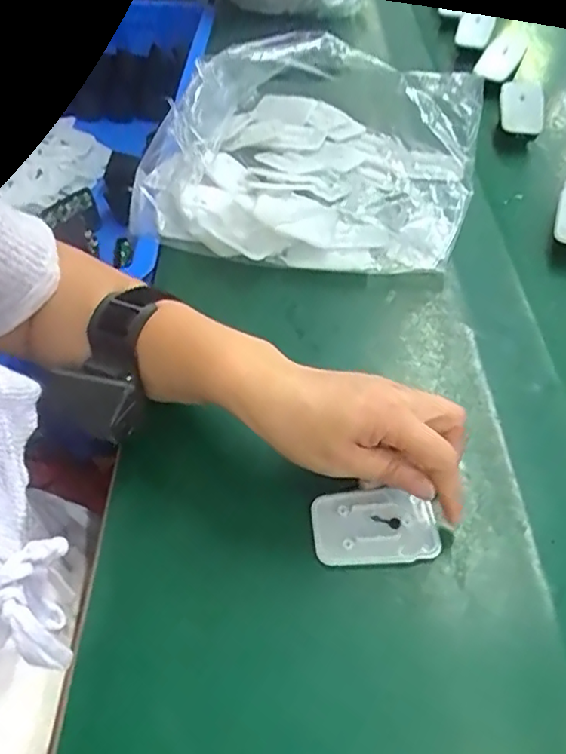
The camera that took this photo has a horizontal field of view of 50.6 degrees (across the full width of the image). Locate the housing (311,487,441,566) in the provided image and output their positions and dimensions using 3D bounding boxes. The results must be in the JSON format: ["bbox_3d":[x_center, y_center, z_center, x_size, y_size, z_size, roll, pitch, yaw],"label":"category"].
[{"bbox_3d":[0.052,0.086,0.342,0.069,0.010,0.041,0,49,1],"label":"housing"}]

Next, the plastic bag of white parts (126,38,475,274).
[{"bbox_3d":[0.029,-0.211,0.547,0.284,0.109,0.266,16,51,14],"label":"plastic bag of white parts"}]

